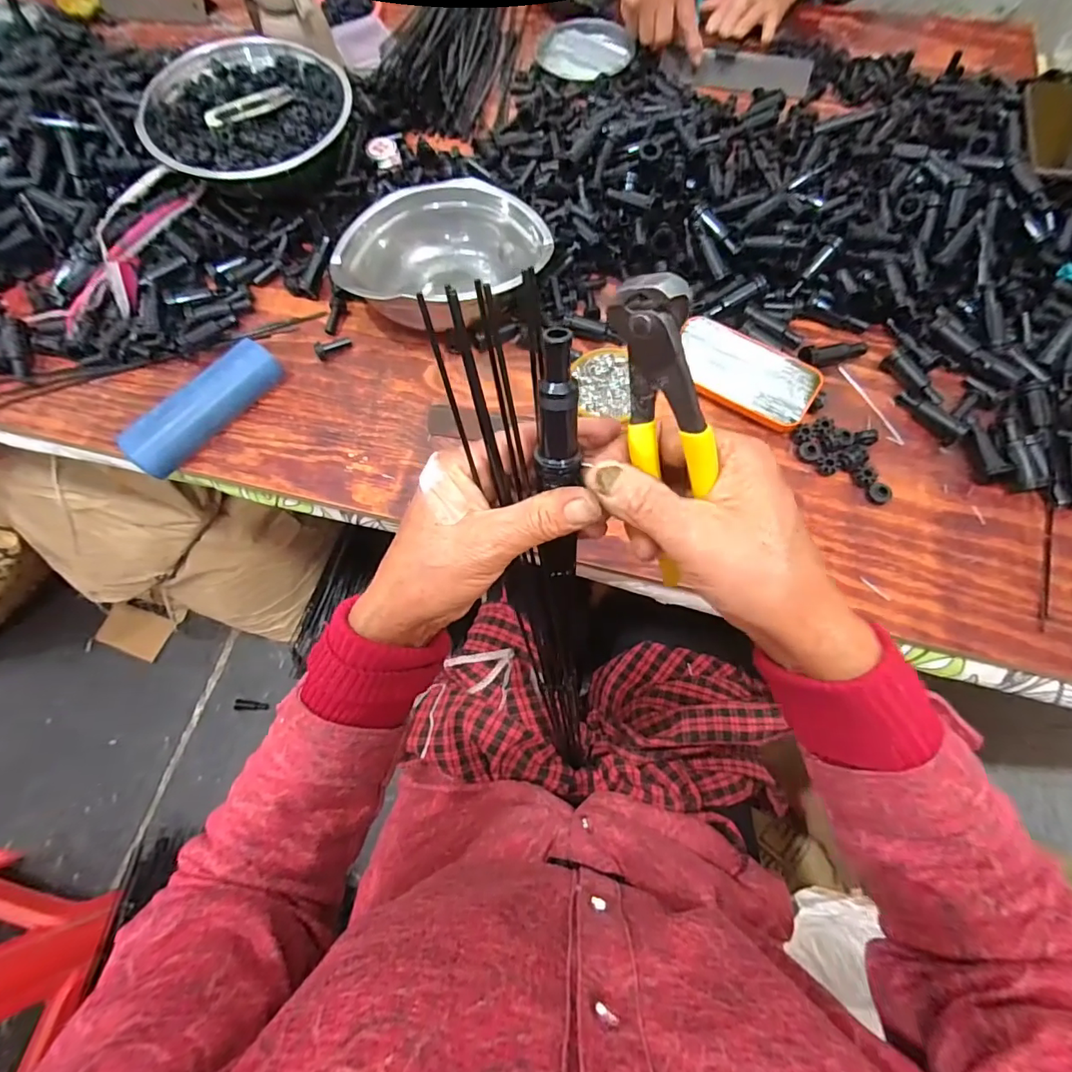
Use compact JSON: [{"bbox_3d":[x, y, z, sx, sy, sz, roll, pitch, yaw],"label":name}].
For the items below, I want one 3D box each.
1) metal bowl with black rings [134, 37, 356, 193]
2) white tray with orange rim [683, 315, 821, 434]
[{"bbox_3d":[-0.326,-0.482,0.581,0.223,0.064,0.194,-29,71,-9],"label":"metal bowl with black rings"},{"bbox_3d":[0.202,-0.159,0.503,0.140,0.018,0.078,31,73,12],"label":"white tray with orange rim"}]

